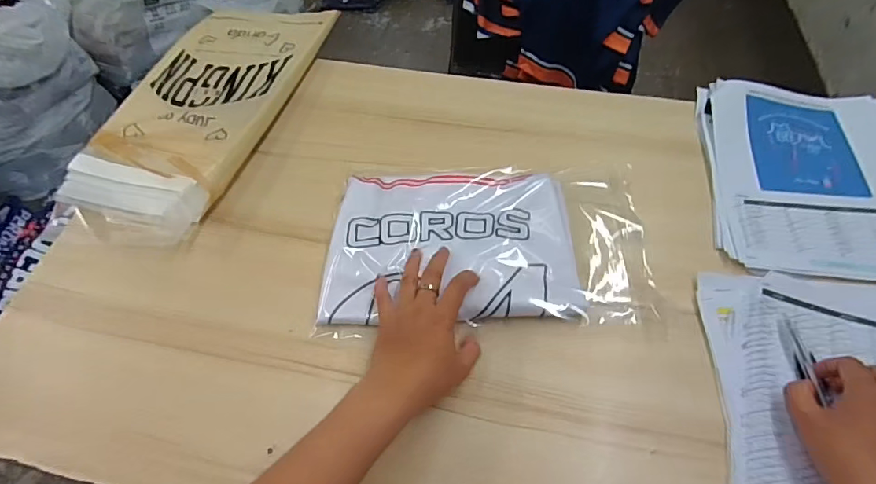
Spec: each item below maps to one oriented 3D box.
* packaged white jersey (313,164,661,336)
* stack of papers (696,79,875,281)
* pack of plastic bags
[{"bbox_3d":[0.052,-0.003,0.528,0.348,0.039,0.213,0,53,1],"label":"packaged white jersey"},{"bbox_3d":[0.449,-0.083,0.564,0.235,0.021,0.284,7,58,7],"label":"stack of papers"},{"bbox_3d":[-0.324,-0.195,0.655,0.218,0.048,0.441,11,59,13],"label":"pack of plastic bags"}]

